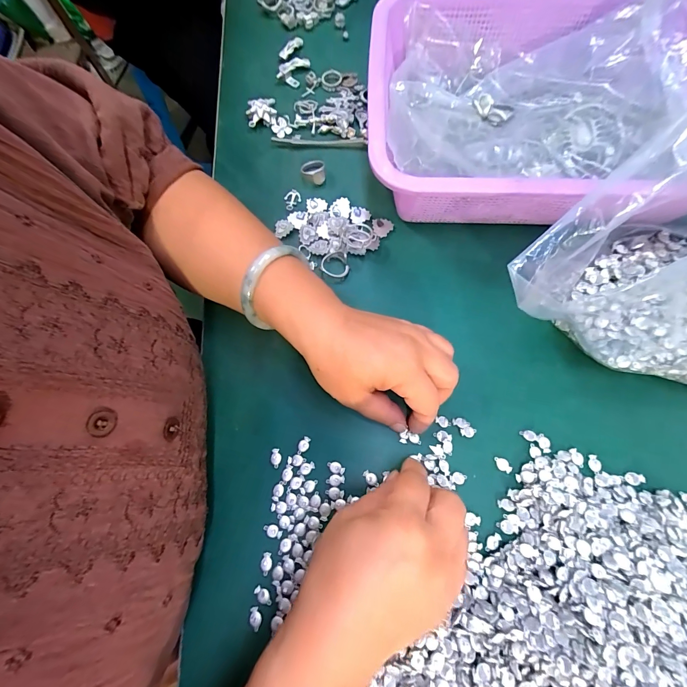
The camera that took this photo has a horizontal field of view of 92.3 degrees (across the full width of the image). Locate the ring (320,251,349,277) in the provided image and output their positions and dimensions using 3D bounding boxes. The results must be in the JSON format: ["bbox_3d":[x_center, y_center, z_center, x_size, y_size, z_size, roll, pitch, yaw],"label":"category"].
[{"bbox_3d":[-0.008,-0.072,0.303,0.024,0.008,0.027,-26,73,0],"label":"ring"}]

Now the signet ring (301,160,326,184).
[{"bbox_3d":[-0.030,-0.174,0.330,0.023,0.015,0.026,-1,73,1],"label":"signet ring"}]

